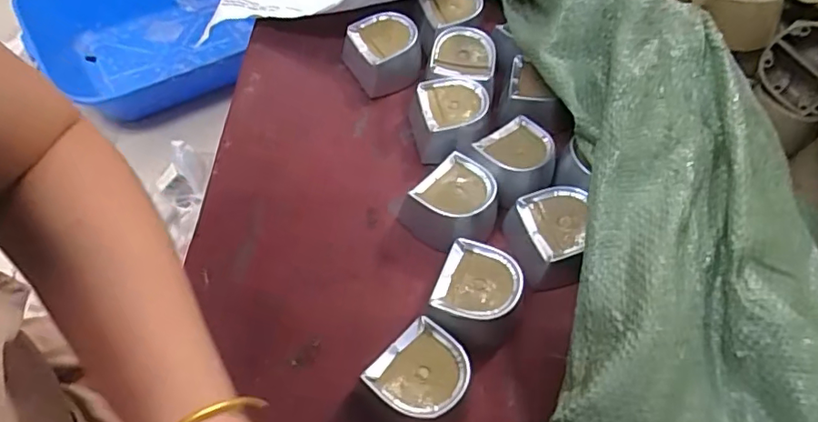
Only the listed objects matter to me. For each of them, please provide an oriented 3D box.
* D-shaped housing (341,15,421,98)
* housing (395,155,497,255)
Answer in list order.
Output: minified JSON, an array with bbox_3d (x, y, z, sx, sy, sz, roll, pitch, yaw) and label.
[{"bbox_3d":[-0.023,-0.147,0.517,0.062,0.047,0.058,-24,60,-19],"label":"D-shaped housing"},{"bbox_3d":[0.035,-0.007,0.423,0.067,0.040,0.062,36,60,19],"label":"housing"}]

